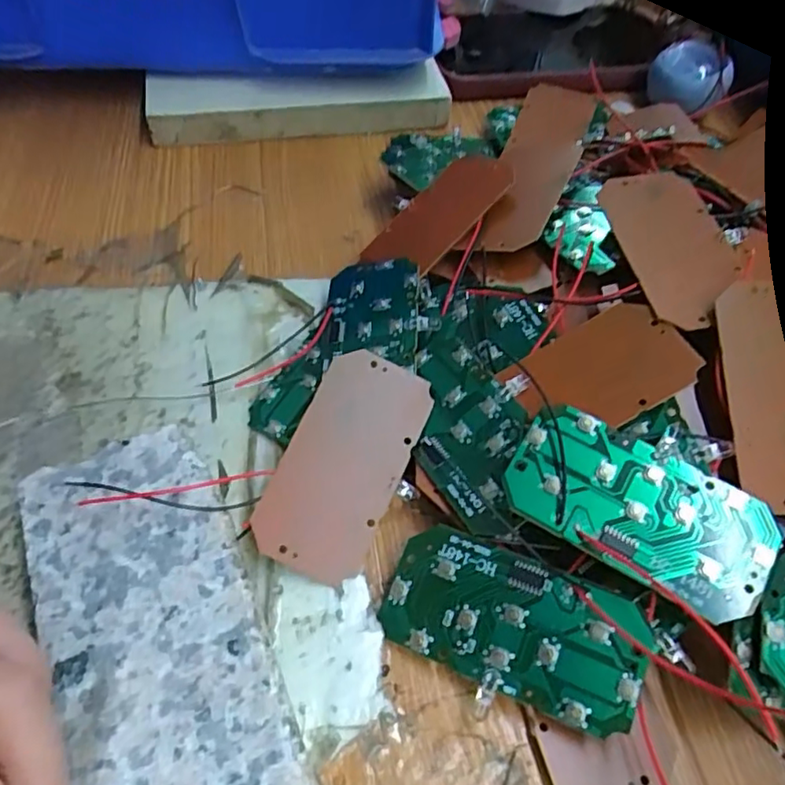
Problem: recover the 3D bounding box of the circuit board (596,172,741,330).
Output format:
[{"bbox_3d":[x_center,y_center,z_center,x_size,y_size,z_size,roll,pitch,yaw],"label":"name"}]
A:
[{"bbox_3d":[0.100,-0.054,0.221,0.039,0.004,0.072,-8,57,-8],"label":"circuit board"}]

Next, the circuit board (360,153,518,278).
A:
[{"bbox_3d":[0.020,-0.077,0.266,0.067,0.006,0.036,-48,50,-7],"label":"circuit board"}]

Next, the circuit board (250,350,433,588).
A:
[{"bbox_3d":[-0.016,0.023,0.204,0.037,0.004,0.074,26,73,-3],"label":"circuit board"}]

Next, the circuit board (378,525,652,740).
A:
[{"bbox_3d":[0.034,0.066,0.180,0.073,0.004,0.038,17,72,19],"label":"circuit board"}]

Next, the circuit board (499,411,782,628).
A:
[{"bbox_3d":[0.071,0.034,0.180,0.073,0.012,0.036,28,57,15],"label":"circuit board"}]

